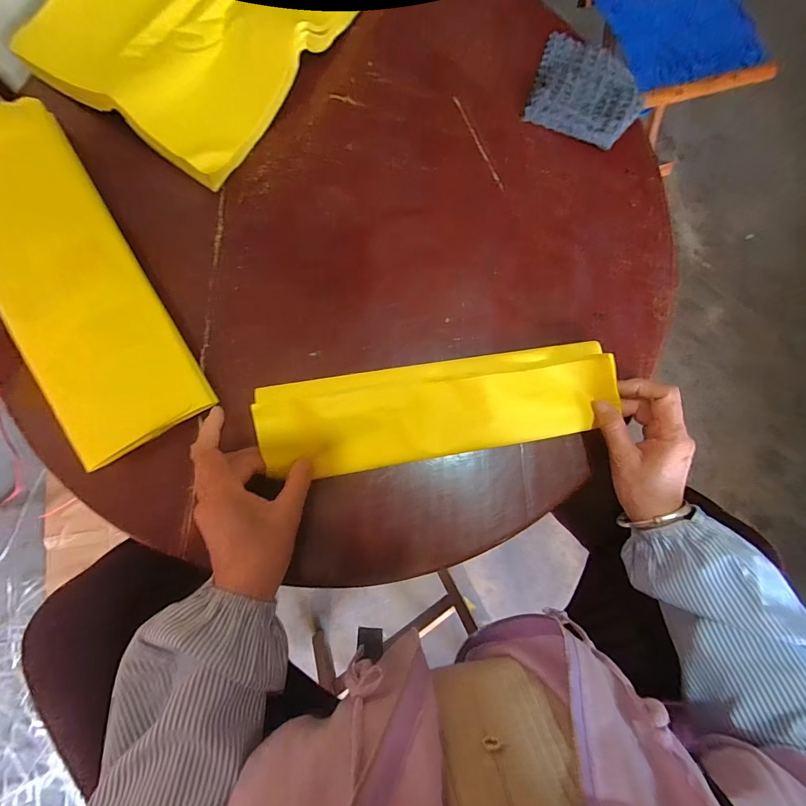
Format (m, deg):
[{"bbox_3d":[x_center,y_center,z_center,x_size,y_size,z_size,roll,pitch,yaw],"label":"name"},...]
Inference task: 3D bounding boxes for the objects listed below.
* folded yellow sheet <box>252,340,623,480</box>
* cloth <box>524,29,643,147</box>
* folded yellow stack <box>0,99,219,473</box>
[{"bbox_3d":[0.039,0.007,0.365,0.336,0.020,0.092,-9,90,-8],"label":"folded yellow sheet"},{"bbox_3d":[0.218,-0.369,0.445,0.121,0.021,0.125,20,81,-2],"label":"cloth"},{"bbox_3d":[-0.311,-0.115,0.346,0.120,0.025,0.335,-31,88,-15],"label":"folded yellow stack"}]

